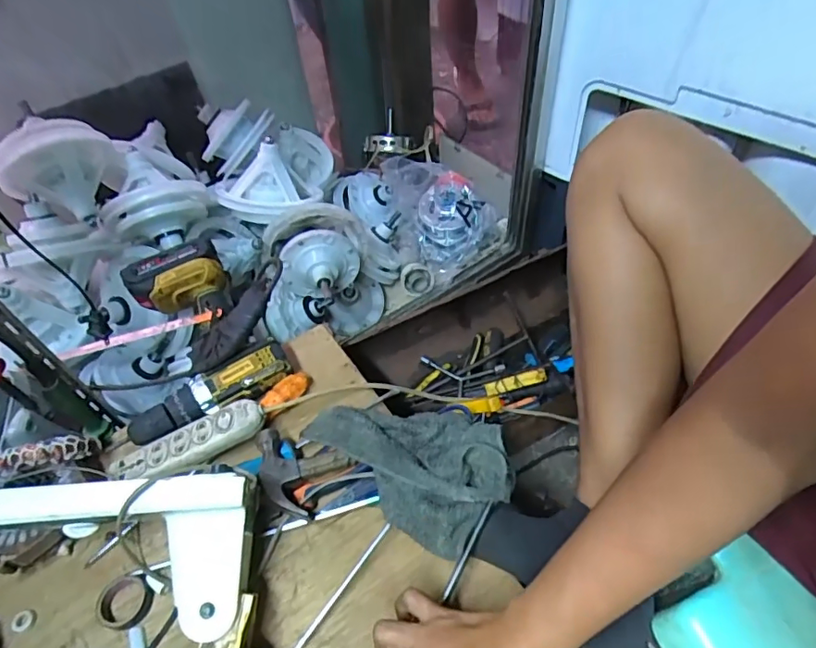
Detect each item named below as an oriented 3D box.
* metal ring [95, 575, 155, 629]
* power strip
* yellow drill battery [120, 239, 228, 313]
[{"bbox_3d":[-0.278,0.272,0.511,0.051,0.014,0.048,-3,50,3],"label":"metal ring"},{"bbox_3d":[-0.250,0.135,0.589,0.176,0.027,0.057,-20,51,-11],"label":"power strip"},{"bbox_3d":[-0.302,-0.061,0.680,0.117,0.063,0.061,-18,51,-9],"label":"yellow drill battery"}]

